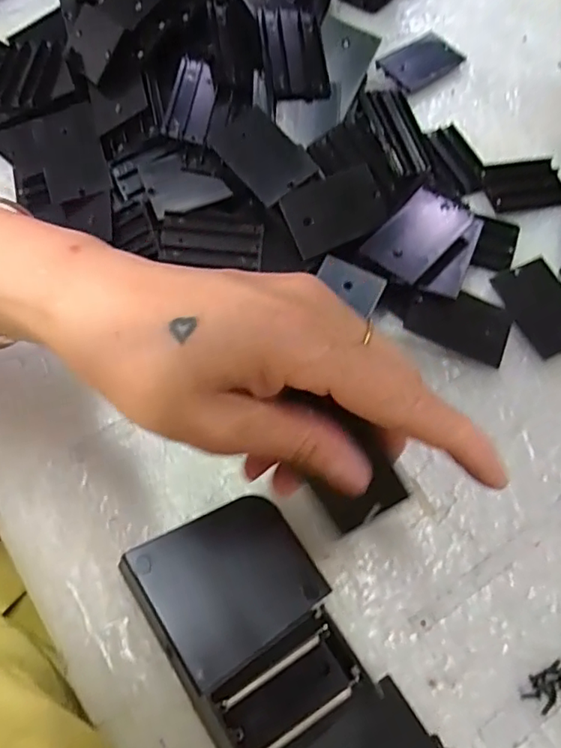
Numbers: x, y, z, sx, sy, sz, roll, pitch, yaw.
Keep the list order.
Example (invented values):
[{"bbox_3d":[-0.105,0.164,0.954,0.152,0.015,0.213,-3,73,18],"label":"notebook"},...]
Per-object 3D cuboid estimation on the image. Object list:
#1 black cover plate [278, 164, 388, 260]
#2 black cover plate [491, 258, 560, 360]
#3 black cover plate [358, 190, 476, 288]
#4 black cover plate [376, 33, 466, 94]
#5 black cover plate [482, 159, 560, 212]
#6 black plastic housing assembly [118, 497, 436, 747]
[{"bbox_3d":[0.030,-0.089,0.311,0.054,0.006,0.035,-24,103,-3],"label":"black cover plate"},{"bbox_3d":[0.146,-0.037,0.315,0.038,0.004,0.055,-20,69,-9],"label":"black cover plate"},{"bbox_3d":[0.075,-0.076,0.307,0.035,0.005,0.060,41,74,15],"label":"black cover plate"},{"bbox_3d":[0.096,-0.216,0.392,0.063,0.004,0.037,-38,76,-22],"label":"black cover plate"},{"bbox_3d":[0.149,-0.116,0.347,0.051,0.008,0.034,-11,68,-5],"label":"black cover plate"},{"bbox_3d":[0.005,0.129,0.232,0.070,0.029,0.161,-32,71,-13],"label":"black plastic housing assembly"}]

